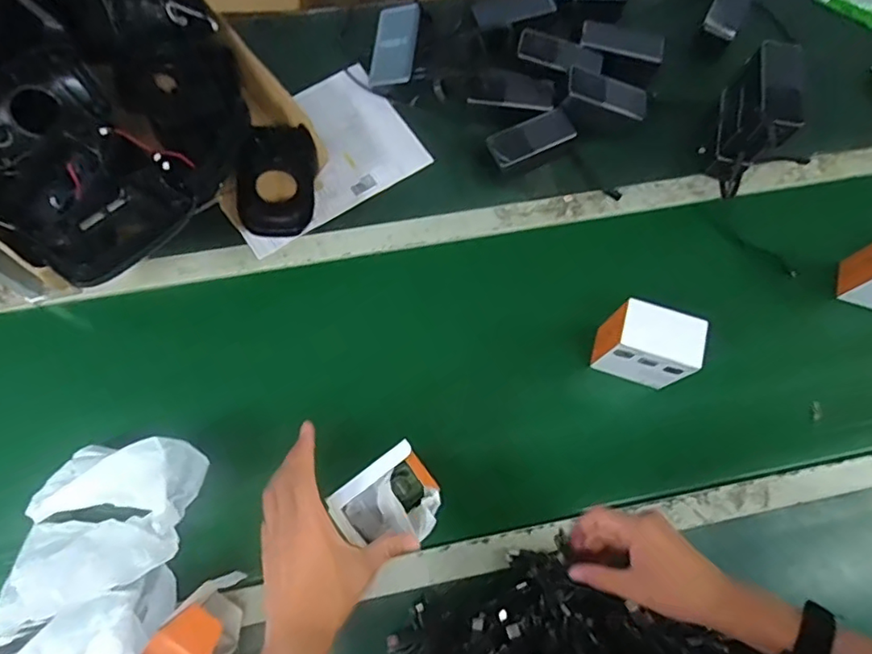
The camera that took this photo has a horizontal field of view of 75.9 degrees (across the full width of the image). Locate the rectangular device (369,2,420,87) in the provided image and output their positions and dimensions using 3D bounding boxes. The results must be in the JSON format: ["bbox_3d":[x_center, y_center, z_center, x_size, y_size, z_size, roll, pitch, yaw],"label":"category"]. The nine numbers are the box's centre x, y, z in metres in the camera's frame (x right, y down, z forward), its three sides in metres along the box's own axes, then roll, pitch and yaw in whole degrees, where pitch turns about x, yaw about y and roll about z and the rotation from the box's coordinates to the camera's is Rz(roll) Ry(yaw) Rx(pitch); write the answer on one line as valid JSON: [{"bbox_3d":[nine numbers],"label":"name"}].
[{"bbox_3d":[-0.065,-0.431,0.855,0.077,0.010,0.116,10,97,29],"label":"rectangular device"}]

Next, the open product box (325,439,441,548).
[{"bbox_3d":[-0.048,0.184,0.574,0.103,0.062,0.084,-34,76,-8],"label":"open product box"}]

